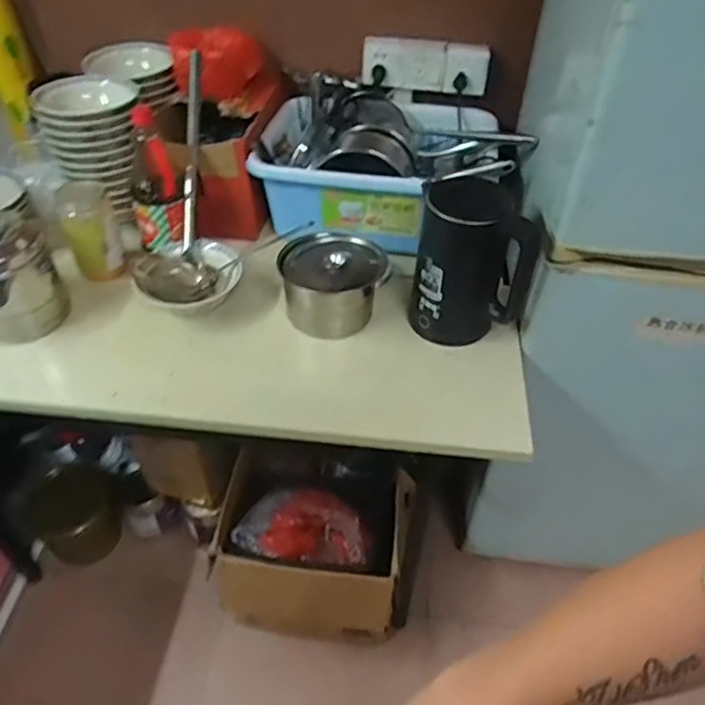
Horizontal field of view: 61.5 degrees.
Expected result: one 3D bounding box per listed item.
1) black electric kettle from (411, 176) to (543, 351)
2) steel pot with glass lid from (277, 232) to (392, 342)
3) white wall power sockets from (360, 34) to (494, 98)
[{"bbox_3d":[0.197,-0.153,0.970,0.186,0.255,0.127,8,46,5],"label":"black electric kettle"},{"bbox_3d":[-0.040,-0.123,1.043,0.160,0.110,0.158,1,45,-1],"label":"steel pot with glass lid"},{"bbox_3d":[0.155,-0.616,1.269,0.265,0.098,0.042,10,46,7],"label":"white wall power sockets"}]

